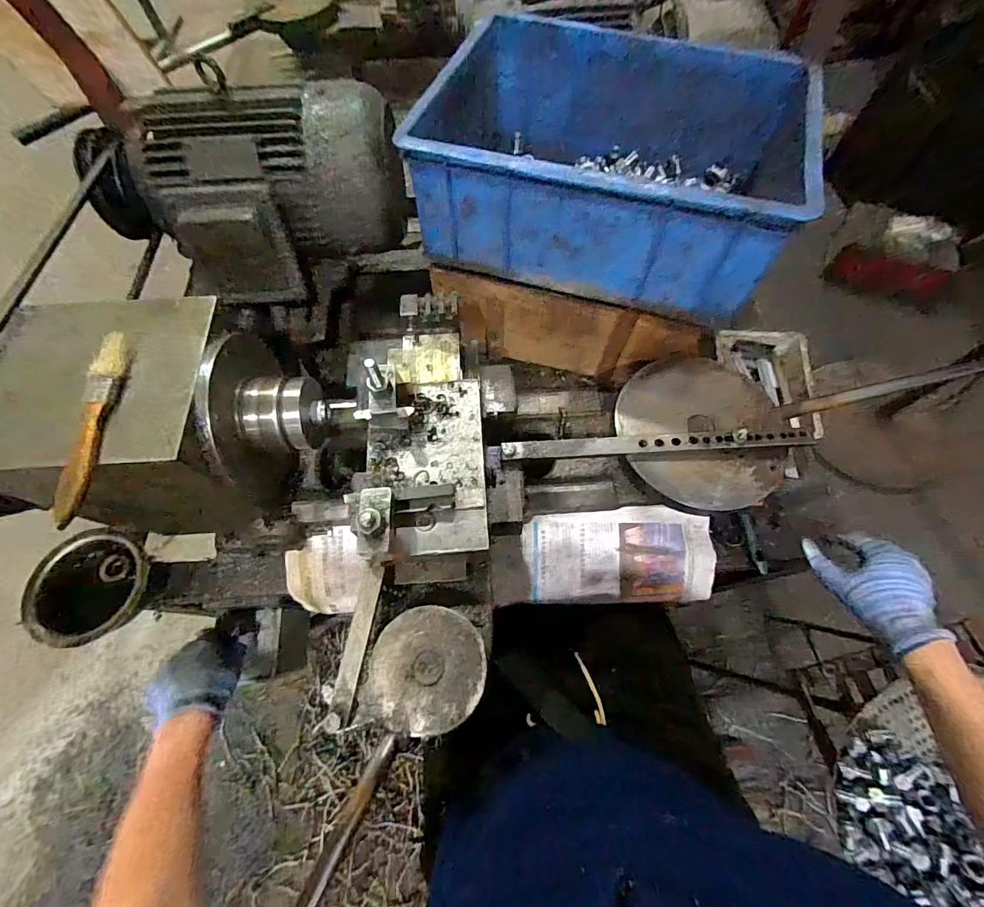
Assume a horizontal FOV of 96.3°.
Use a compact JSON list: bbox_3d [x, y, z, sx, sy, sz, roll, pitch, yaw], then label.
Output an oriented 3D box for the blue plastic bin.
[{"bbox_3d":[0.135,-0.350,0.521,0.402,0.147,0.304,17,67,8],"label":"blue plastic bin"}]

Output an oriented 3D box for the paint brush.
[{"bbox_3d":[-0.293,-0.024,0.323,0.017,0.017,0.152,-4,66,-1],"label":"paint brush"}]

